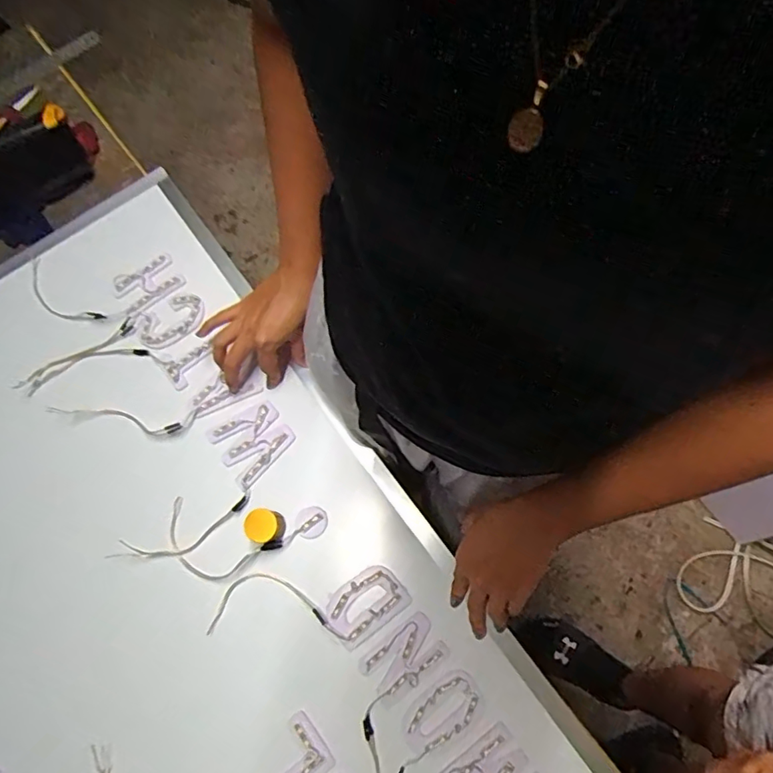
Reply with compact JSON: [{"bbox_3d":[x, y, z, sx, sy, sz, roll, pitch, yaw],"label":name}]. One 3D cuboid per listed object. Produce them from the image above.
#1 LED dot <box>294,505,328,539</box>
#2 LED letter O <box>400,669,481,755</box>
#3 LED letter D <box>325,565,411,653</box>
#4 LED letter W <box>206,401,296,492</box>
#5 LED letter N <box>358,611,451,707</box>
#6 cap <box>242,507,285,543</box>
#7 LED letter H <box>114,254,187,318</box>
[{"bbox_3d":[-0.081,0.146,0.571,0.032,0.004,0.034,-1,72,2],"label":"LED dot"},{"bbox_3d":[0.053,0.315,0.513,0.085,0.004,0.048,-42,75,-10],"label":"LED letter O"},{"bbox_3d":[-0.022,0.224,0.546,0.080,0.005,0.056,-38,75,-9],"label":"LED letter D"},{"bbox_3d":[-0.149,0.062,0.598,0.080,0.004,0.078,-35,74,-8],"label":"LED letter W"},{"bbox_3d":[0.017,0.270,0.526,0.082,0.004,0.052,-38,75,-9],"label":"LED letter N"},{"bbox_3d":[-0.126,0.145,0.552,0.035,0.035,0.033,-1,72,2],"label":"cap"},{"bbox_3d":[-0.296,-0.127,0.657,0.078,0.015,0.054,-35,74,-8],"label":"LED letter H"}]

